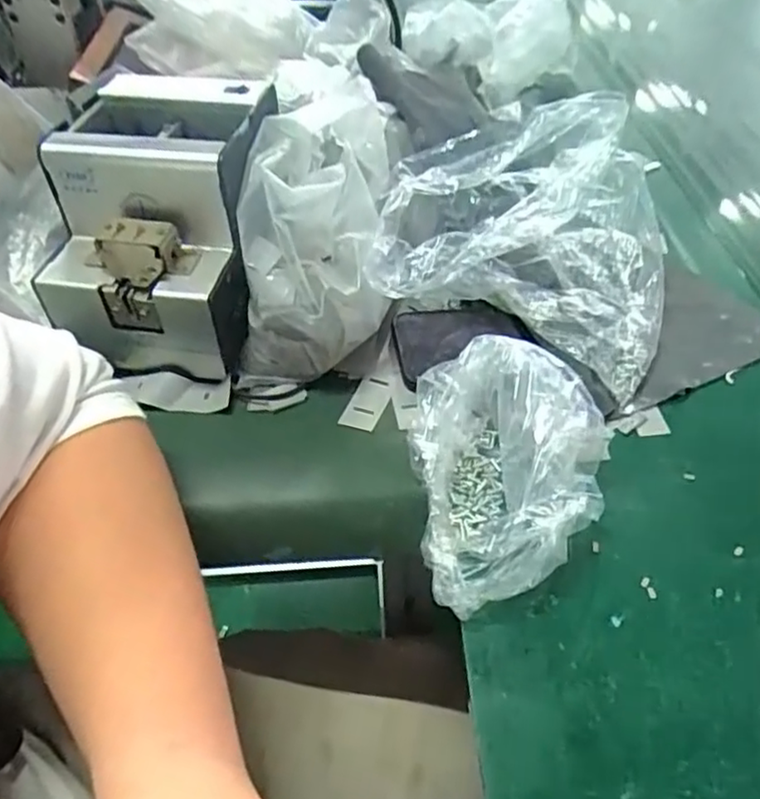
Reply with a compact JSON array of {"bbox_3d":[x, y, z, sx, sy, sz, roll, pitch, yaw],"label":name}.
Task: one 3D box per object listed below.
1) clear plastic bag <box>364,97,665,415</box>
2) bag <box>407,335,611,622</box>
[{"bbox_3d":[0.117,-0.133,0.490,0.206,0.151,0.193,11,48,9],"label":"clear plastic bag"},{"bbox_3d":[0.068,0.042,0.392,0.120,0.064,0.151,16,49,14],"label":"bag"}]

